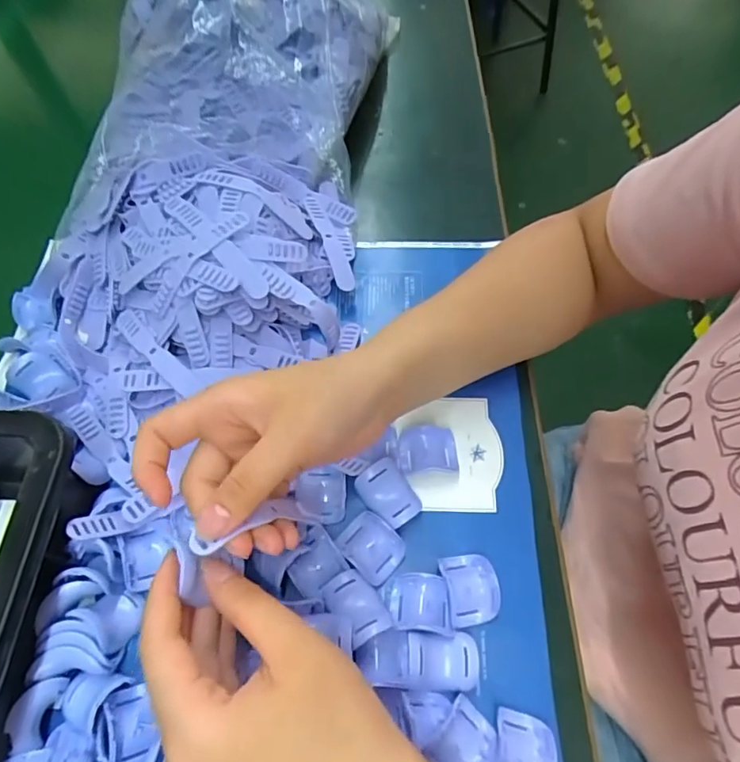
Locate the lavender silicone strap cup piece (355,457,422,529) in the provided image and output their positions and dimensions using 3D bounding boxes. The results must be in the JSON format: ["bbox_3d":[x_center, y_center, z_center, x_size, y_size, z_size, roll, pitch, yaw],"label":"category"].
[{"bbox_3d":[0.011,0.070,0.322,0.028,0.019,0.039,-38,67,-21],"label":"lavender silicone strap cup piece"}]

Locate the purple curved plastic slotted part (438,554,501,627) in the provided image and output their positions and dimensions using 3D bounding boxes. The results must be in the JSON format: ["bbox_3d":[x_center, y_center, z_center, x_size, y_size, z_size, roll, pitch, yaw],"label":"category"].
[{"bbox_3d":[0.058,0.118,0.302,0.029,0.011,0.037,-8,63,-2],"label":"purple curved plastic slotted part"}]

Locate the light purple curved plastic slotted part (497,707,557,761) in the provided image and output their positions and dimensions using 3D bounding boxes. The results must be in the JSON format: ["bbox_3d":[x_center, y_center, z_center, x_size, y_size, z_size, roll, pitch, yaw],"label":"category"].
[{"bbox_3d":[0.078,0.190,0.265,0.028,0.012,0.037,10,64,7],"label":"light purple curved plastic slotted part"}]

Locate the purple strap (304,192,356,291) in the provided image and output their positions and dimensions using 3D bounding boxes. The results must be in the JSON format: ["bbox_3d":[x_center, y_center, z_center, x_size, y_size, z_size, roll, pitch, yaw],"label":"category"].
[{"bbox_3d":[-0.032,-0.109,0.402,0.014,0.007,0.095,-12,65,-20],"label":"purple strap"}]

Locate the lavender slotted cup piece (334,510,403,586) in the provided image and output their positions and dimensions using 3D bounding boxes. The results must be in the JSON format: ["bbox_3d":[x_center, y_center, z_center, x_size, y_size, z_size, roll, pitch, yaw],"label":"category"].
[{"bbox_3d":[0.001,0.098,0.311,0.037,0.016,0.028,41,67,20],"label":"lavender slotted cup piece"}]

